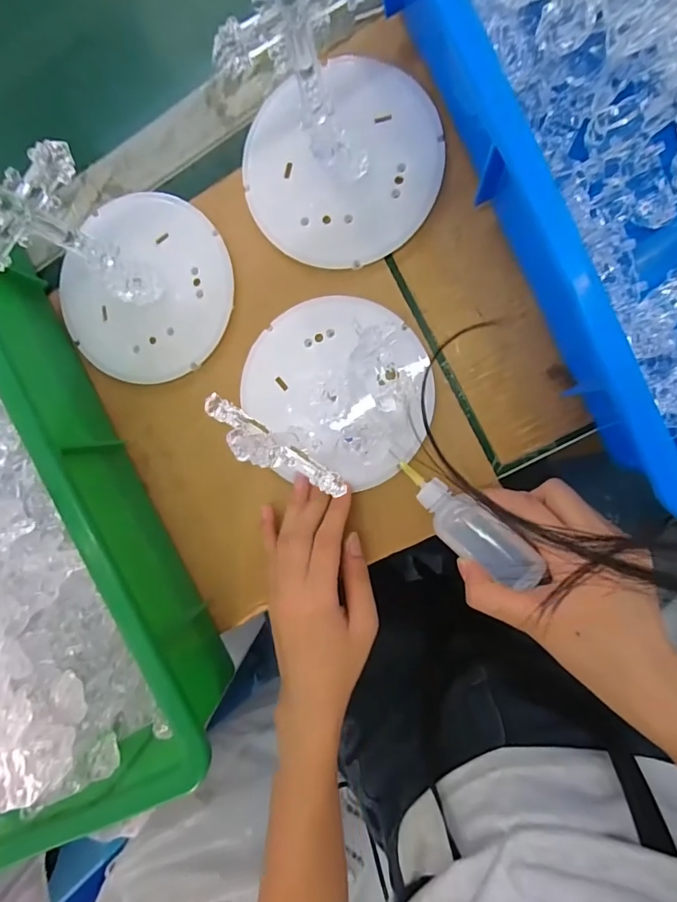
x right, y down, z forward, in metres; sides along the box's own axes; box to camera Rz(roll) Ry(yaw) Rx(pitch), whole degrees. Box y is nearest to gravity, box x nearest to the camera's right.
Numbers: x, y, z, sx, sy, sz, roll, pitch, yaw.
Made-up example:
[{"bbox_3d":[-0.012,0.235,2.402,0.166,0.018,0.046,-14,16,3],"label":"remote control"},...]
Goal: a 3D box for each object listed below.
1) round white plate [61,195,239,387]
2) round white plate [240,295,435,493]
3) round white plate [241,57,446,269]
[{"bbox_3d":[-0.137,-0.114,0.325,0.119,0.016,0.127,40,98,5],"label":"round white plate"},{"bbox_3d":[-0.003,-0.041,0.308,0.128,0.017,0.119,0,88,9],"label":"round white plate"},{"bbox_3d":[0.003,-0.187,0.301,0.125,0.013,0.123,1,93,9],"label":"round white plate"}]

